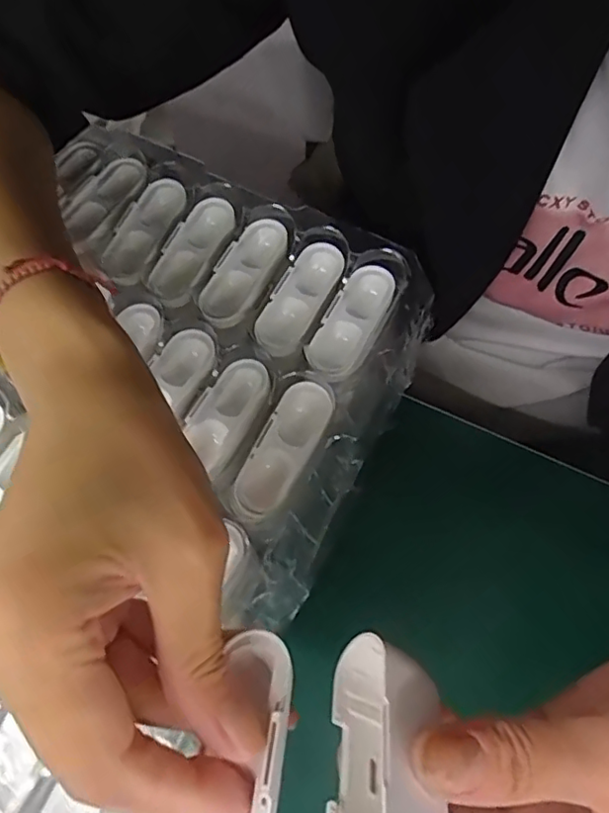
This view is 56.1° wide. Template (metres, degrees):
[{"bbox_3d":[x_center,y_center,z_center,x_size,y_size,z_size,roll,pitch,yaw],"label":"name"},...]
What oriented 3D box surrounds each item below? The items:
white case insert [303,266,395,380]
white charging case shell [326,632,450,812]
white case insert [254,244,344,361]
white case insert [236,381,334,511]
[{"bbox_3d":[0.023,-0.044,0.283,0.024,0.008,0.065,28,72,10],"label":"white case insert"},{"bbox_3d":[0.022,0.098,0.159,0.030,0.027,0.067,3,36,1],"label":"white charging case shell"},{"bbox_3d":[-0.002,-0.056,0.290,0.023,0.010,0.067,27,72,10],"label":"white case insert"},{"bbox_3d":[-0.010,0.018,0.259,0.023,0.009,0.064,28,72,10],"label":"white case insert"}]

